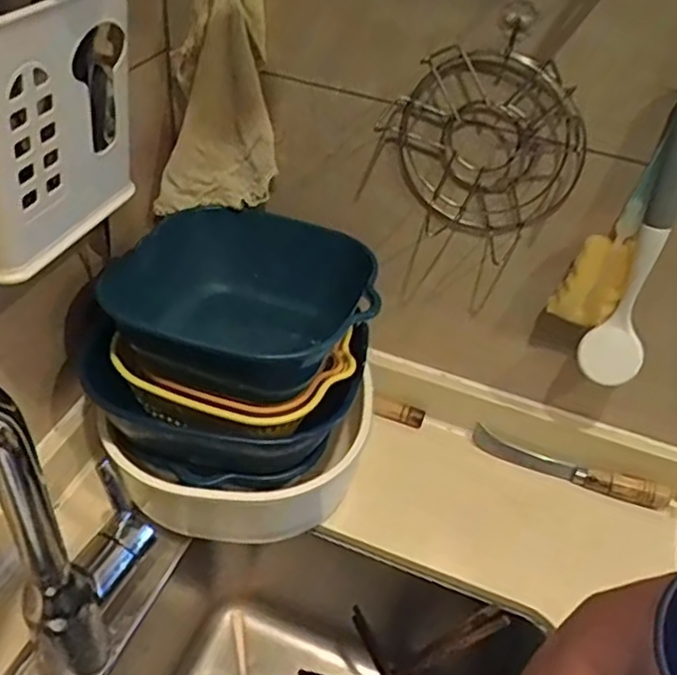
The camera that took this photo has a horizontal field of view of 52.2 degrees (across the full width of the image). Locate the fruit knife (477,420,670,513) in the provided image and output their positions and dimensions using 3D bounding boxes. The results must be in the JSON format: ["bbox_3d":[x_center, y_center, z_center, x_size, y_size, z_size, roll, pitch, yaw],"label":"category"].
[{"bbox_3d":[0.243,0.139,0.733,0.205,0.030,0.018,20,43,13],"label":"fruit knife"}]

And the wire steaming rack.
[{"bbox_3d":[0.121,-0.160,0.590,0.161,0.159,0.045,23,44,16],"label":"wire steaming rack"}]

